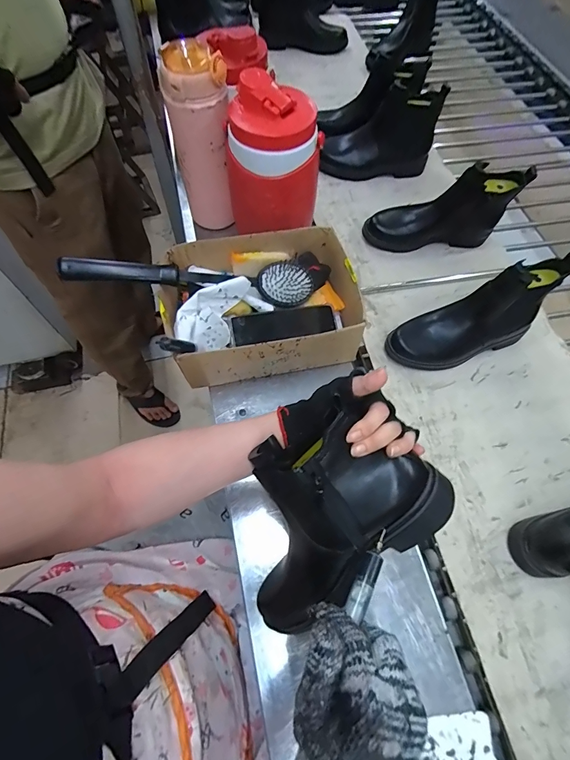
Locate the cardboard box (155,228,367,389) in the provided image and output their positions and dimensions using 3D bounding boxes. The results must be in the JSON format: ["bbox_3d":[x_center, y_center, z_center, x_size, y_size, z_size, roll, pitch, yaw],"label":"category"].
[{"bbox_3d":[-0.035,-0.118,0.578,0.272,0.099,0.204,-9,62,-5],"label":"cardboard box"}]

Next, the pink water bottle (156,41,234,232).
[{"bbox_3d":[-0.130,-0.371,0.614,0.090,0.266,0.067,-17,63,-9],"label":"pink water bottle"}]

